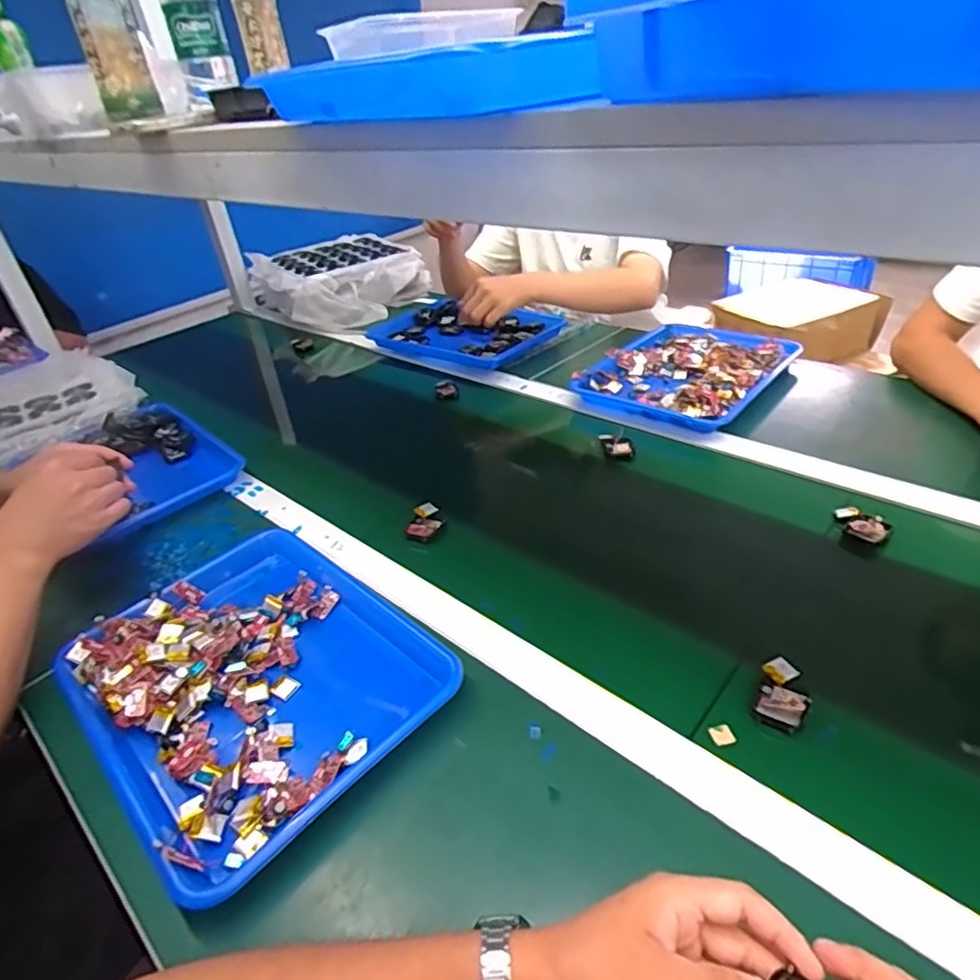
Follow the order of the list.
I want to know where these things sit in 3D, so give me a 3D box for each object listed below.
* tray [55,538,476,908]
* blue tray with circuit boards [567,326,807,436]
[{"bbox_3d":[-0.213,0.162,0.558,0.333,0.042,0.265,25,46,38],"label":"tray"},{"bbox_3d":[0.312,-0.191,0.956,0.240,0.033,0.317,22,44,36],"label":"blue tray with circuit boards"}]

